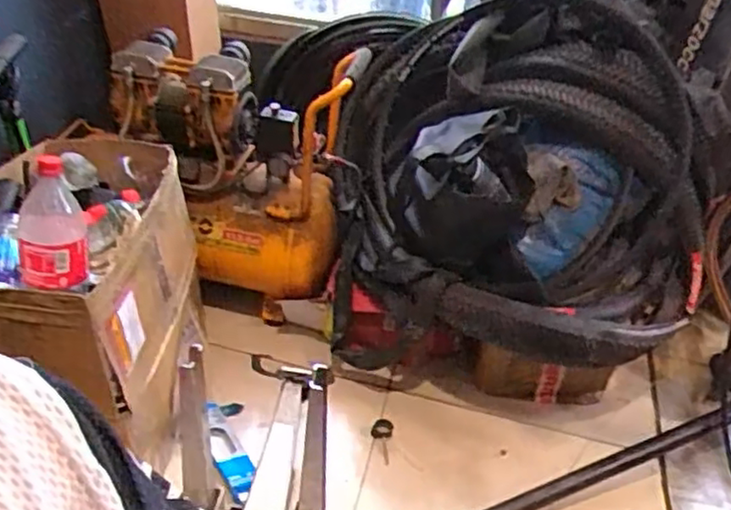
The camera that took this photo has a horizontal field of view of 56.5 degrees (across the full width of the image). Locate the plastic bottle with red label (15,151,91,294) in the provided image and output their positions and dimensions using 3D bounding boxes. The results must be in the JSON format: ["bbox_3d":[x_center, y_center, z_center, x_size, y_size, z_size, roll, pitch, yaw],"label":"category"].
[{"bbox_3d":[-0.467,-0.049,1.002,0.095,0.078,0.207,-11,61,-16],"label":"plastic bottle with red label"}]

